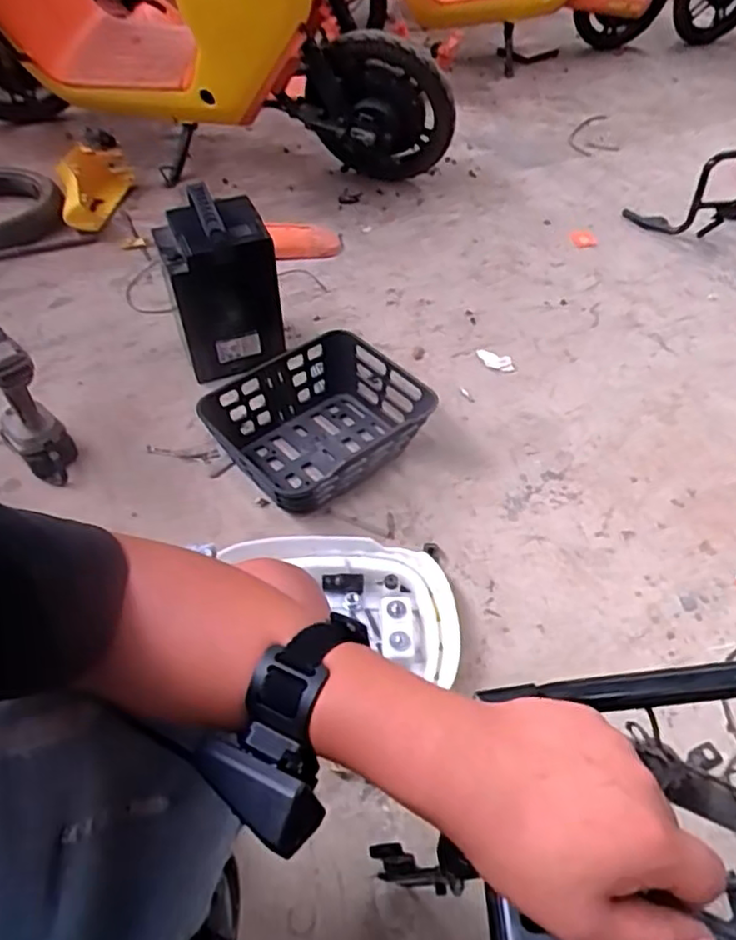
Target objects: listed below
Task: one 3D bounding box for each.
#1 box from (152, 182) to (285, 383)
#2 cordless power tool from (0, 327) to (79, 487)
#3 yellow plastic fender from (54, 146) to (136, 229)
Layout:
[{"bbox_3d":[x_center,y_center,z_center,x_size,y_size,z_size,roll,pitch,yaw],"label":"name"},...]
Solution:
[{"bbox_3d":[-0.242,-0.300,1.105,0.166,0.274,0.147,-19,52,-17],"label":"box"},{"bbox_3d":[-0.505,-0.089,0.969,0.083,0.257,0.095,-27,55,-23],"label":"cordless power tool"},{"bbox_3d":[-0.604,-0.628,1.447,0.119,0.124,0.222,-2,48,-5],"label":"yellow plastic fender"}]

